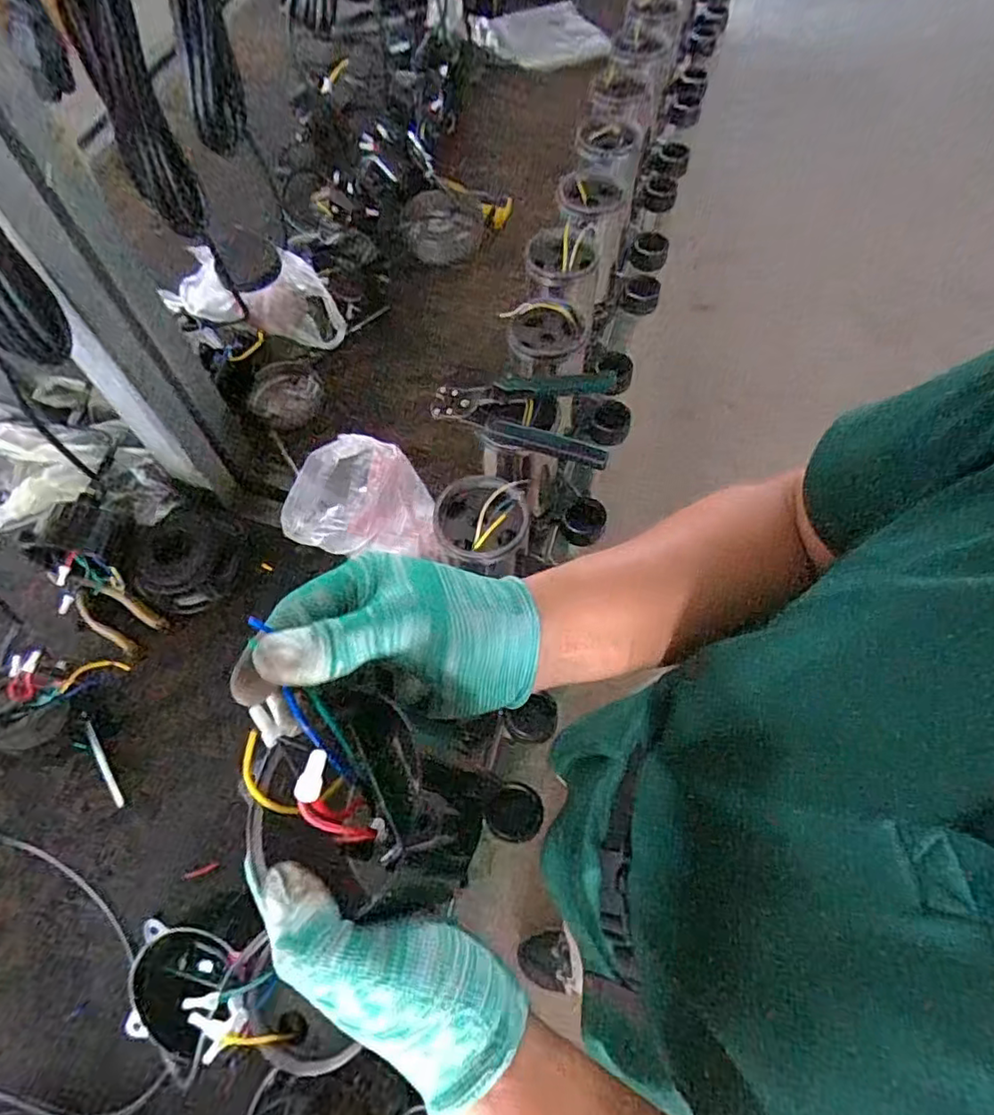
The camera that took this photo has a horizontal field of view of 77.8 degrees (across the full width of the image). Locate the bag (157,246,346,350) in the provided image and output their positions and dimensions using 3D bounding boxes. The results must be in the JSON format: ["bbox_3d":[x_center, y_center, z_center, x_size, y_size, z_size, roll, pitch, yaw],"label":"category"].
[{"bbox_3d":[-0.307,-0.348,0.825,0.222,0.107,0.072,1,60,-26],"label":"bag"}]

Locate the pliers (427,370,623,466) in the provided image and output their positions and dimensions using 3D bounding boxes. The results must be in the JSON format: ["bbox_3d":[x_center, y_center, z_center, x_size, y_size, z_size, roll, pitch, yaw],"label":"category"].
[{"bbox_3d":[0.023,-0.147,0.606,0.174,0.029,0.104,7,63,5],"label":"pliers"}]

